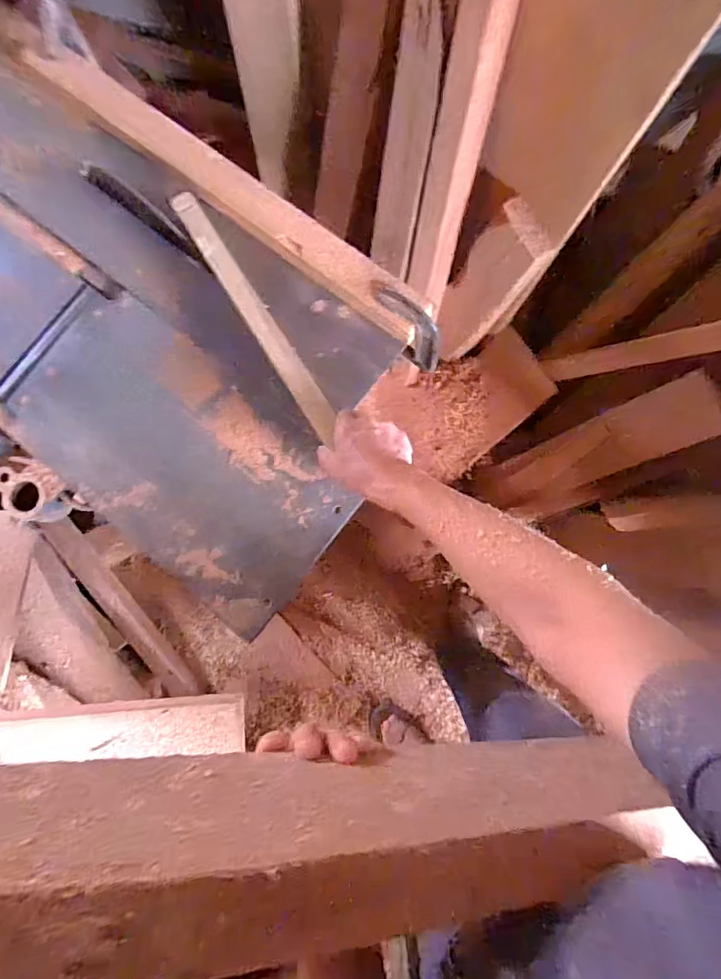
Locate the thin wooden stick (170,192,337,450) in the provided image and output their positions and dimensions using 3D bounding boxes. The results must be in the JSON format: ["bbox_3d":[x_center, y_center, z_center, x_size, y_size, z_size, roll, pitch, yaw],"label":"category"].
[{"bbox_3d":[-0.139,-0.231,0.634,0.033,0.021,0.384,-32,83,1],"label":"thin wooden stick"}]

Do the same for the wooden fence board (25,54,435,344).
[{"bbox_3d":[-0.204,-0.435,0.683,0.740,0.035,0.070,39,88,9],"label":"wooden fence board"}]

